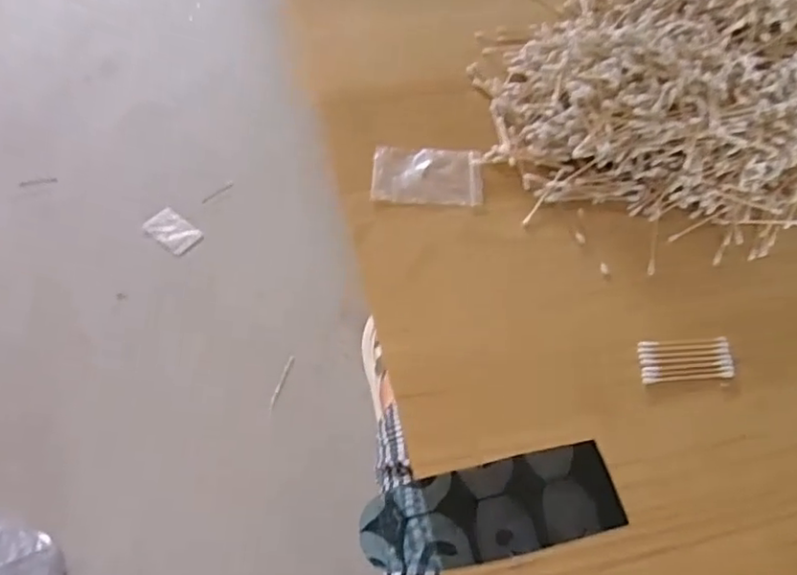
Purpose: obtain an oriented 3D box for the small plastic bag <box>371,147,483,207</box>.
[{"bbox_3d":[0.027,-0.105,0.576,0.100,0.008,0.069,5,57,-2],"label":"small plastic bag"}]

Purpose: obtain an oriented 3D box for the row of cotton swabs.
[{"bbox_3d":[0.225,0.057,0.484,0.073,0.012,0.032,-1,57,-6],"label":"row of cotton swabs"}]

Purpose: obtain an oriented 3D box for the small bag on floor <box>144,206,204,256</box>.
[{"bbox_3d":[-0.437,-0.111,1.199,0.109,0.004,0.070,34,63,17],"label":"small bag on floor"}]

